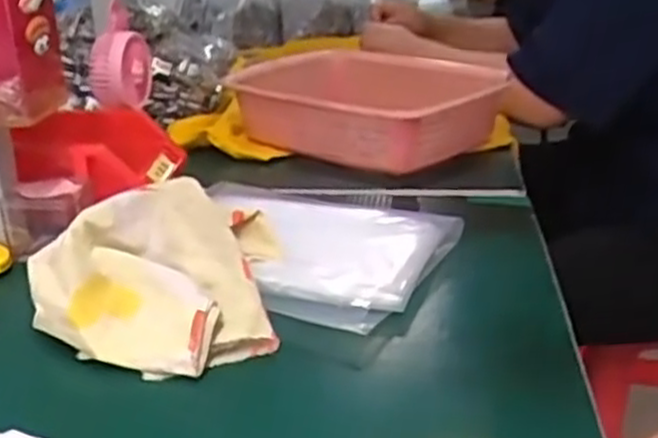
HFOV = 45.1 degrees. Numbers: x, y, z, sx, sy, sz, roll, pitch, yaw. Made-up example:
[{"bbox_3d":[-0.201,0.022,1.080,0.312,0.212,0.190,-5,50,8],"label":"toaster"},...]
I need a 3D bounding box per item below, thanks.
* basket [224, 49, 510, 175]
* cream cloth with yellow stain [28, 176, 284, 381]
[{"bbox_3d":[0.051,-0.128,0.883,0.290,0.071,0.211,20,30,40],"label":"basket"},{"bbox_3d":[-0.117,0.034,0.548,0.169,0.069,0.168,-5,23,-10],"label":"cream cloth with yellow stain"}]

